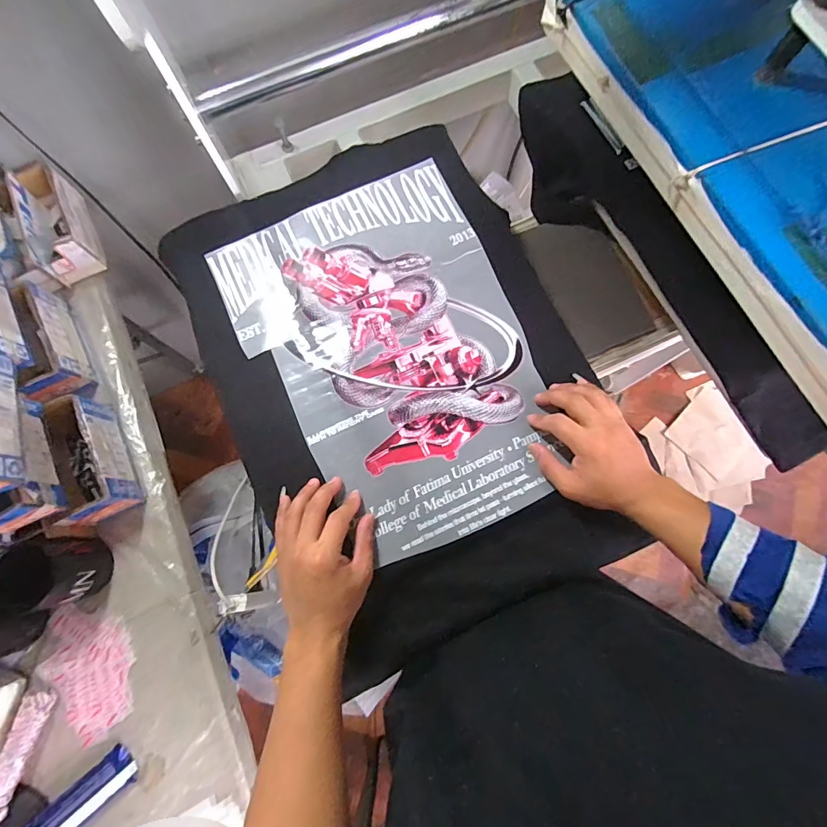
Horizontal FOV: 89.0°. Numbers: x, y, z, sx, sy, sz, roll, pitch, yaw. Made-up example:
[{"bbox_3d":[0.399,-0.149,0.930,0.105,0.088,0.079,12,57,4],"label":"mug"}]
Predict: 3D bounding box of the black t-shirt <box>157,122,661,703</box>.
[{"bbox_3d":[-0.021,-0.061,0.511,0.405,0.035,0.602,-25,77,-5],"label":"black t-shirt"}]

